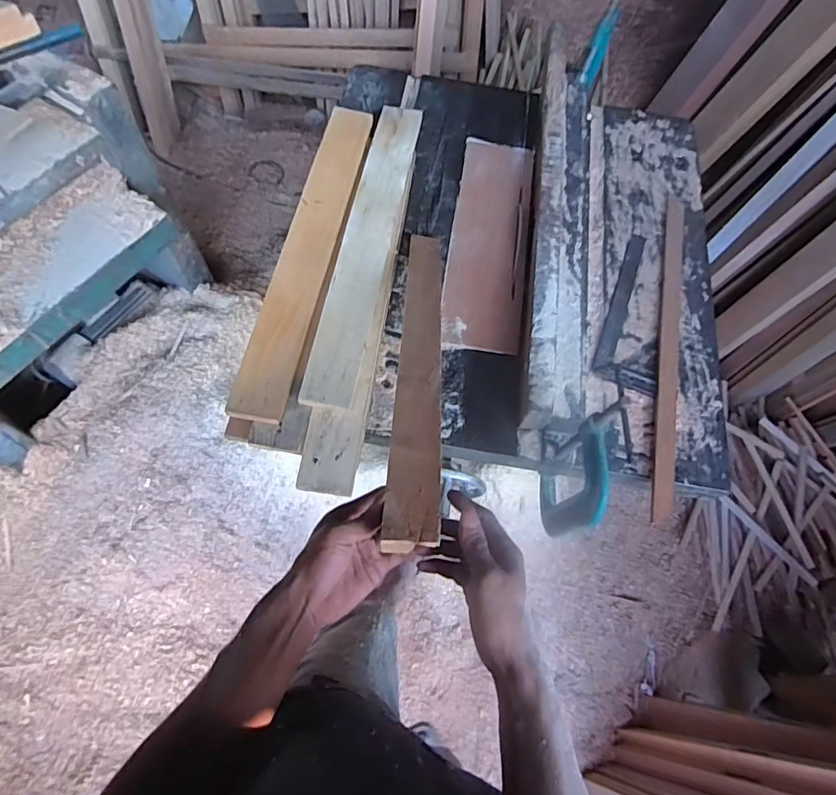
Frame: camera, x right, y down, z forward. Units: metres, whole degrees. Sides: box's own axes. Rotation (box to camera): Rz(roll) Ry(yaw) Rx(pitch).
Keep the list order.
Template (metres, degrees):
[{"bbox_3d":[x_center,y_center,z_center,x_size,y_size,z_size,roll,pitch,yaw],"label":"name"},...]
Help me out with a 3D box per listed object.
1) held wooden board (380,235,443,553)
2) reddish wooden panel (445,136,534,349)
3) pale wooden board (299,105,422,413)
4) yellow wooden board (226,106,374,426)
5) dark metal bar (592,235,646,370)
[{"bbox_3d":[0.005,-0.072,0.648,0.049,0.013,0.585,5,41,-1],"label":"held wooden board"},{"bbox_3d":[0.124,-0.276,0.897,0.127,0.007,0.447,9,65,1],"label":"reddish wooden panel"},{"bbox_3d":[-0.076,-0.253,0.817,0.073,0.015,0.583,10,65,1],"label":"pale wooden board"},{"bbox_3d":[-0.164,-0.236,0.804,0.077,0.022,0.579,10,65,1],"label":"yellow wooden board"},{"bbox_3d":[0.337,-0.165,0.859,0.028,0.006,0.289,22,66,7],"label":"dark metal bar"}]

